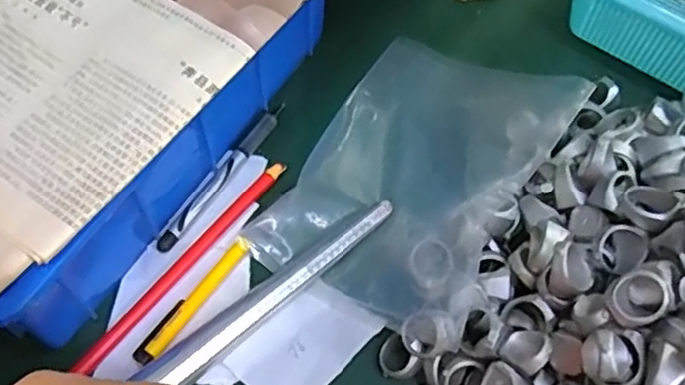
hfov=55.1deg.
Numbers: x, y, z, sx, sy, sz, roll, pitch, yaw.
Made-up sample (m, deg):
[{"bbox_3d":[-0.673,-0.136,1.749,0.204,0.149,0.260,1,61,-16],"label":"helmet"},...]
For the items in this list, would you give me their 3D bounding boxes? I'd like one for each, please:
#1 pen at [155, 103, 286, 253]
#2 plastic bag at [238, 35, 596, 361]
[{"bbox_3d":[-0.072,-0.013,0.400,0.009,0.007,0.120,29,63,15],"label":"pen"},{"bbox_3d":[0.048,-0.018,0.393,0.128,0.030,0.199,28,63,14],"label":"plastic bag"}]

